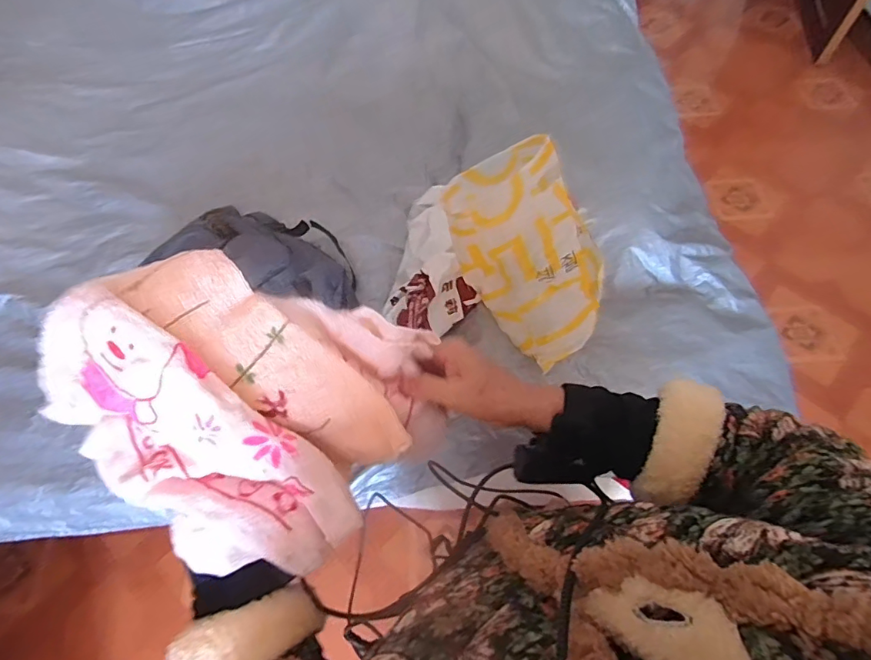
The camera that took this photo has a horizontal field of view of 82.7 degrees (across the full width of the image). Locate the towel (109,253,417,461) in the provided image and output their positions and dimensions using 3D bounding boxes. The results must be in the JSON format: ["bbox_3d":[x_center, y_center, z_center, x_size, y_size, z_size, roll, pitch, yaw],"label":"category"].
[{"bbox_3d":[-0.134,0.022,0.398,0.254,0.044,0.072,39,64,-5],"label":"towel"}]

